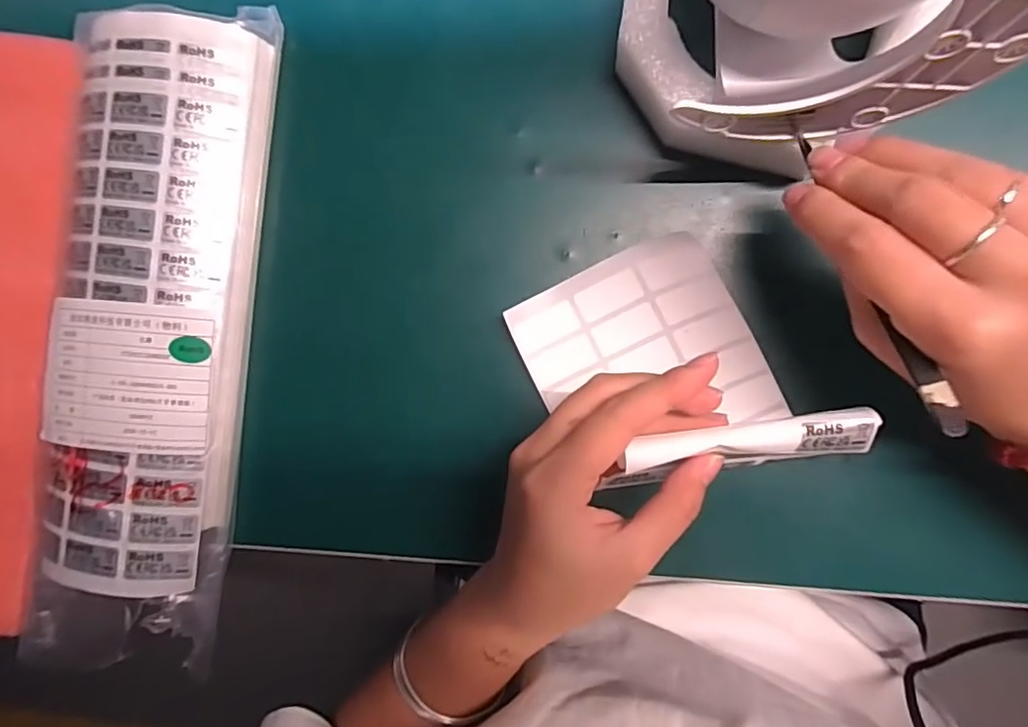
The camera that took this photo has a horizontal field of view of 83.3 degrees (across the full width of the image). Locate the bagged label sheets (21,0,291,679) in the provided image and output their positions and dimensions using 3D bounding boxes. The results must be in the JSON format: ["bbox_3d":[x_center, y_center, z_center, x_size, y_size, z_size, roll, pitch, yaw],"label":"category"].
[{"bbox_3d":[-0.193,-0.011,0.306,0.103,0.048,0.348,7,95,8],"label":"bagged label sheets"}]

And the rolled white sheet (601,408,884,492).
[{"bbox_3d":[0.091,0.033,0.232,0.112,0.011,0.017,-8,93,-4],"label":"rolled white sheet"}]

